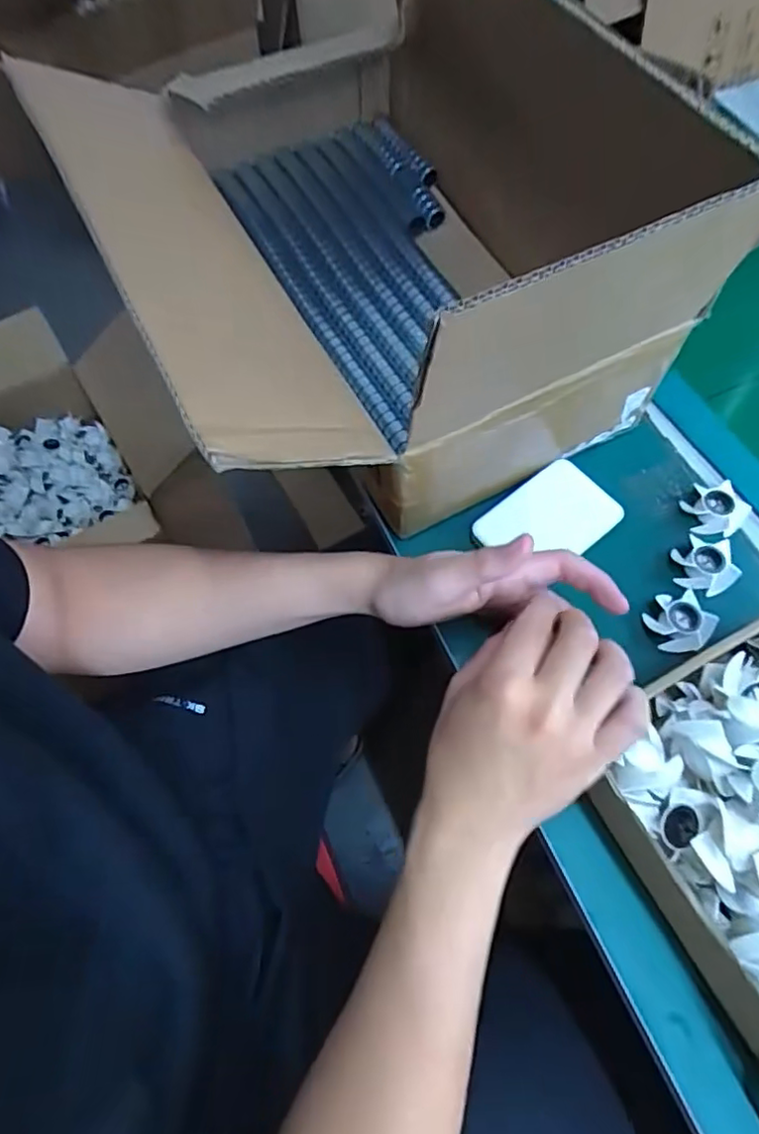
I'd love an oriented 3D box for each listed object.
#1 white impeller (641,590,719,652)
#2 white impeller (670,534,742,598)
[{"bbox_3d":[0.216,0.039,0.432,0.038,0.019,0.042,-33,69,-14],"label":"white impeller"},{"bbox_3d":[0.242,-0.001,0.445,0.041,0.016,0.040,6,65,3],"label":"white impeller"}]

